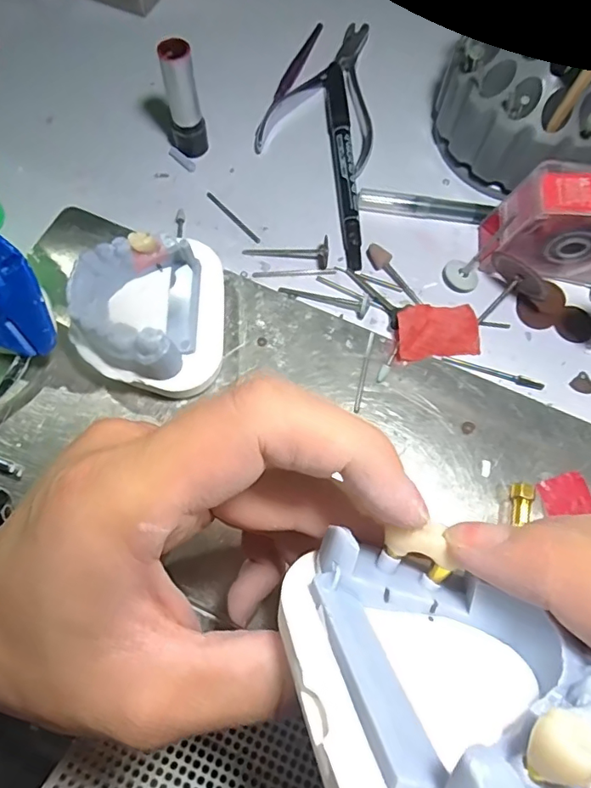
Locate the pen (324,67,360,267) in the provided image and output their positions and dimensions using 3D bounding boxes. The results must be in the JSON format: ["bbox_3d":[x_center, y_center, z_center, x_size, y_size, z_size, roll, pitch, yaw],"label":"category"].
[{"bbox_3d":[0.027,-0.133,0.291,0.013,0.011,0.135,-2,70,-2],"label":"pen"}]

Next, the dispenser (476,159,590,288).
[{"bbox_3d":[0.131,-0.082,0.254,0.067,0.051,0.038,12,70,3],"label":"dispenser"}]

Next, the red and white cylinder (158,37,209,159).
[{"bbox_3d":[-0.059,-0.153,0.271,0.019,0.059,0.014,-11,70,-5],"label":"red and white cylinder"}]

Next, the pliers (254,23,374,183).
[{"bbox_3d":[0.027,-0.183,0.310,0.067,0.008,0.119,23,71,7],"label":"pliers"}]

